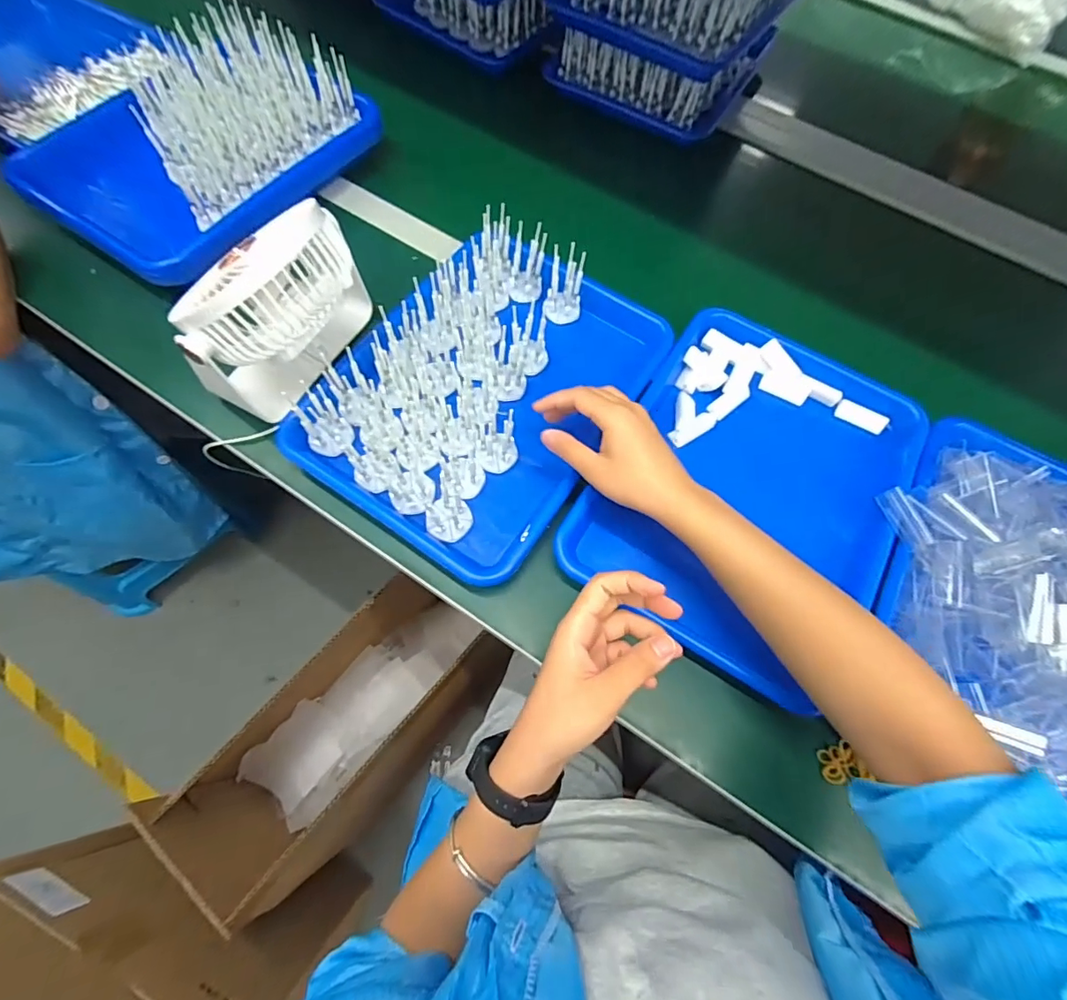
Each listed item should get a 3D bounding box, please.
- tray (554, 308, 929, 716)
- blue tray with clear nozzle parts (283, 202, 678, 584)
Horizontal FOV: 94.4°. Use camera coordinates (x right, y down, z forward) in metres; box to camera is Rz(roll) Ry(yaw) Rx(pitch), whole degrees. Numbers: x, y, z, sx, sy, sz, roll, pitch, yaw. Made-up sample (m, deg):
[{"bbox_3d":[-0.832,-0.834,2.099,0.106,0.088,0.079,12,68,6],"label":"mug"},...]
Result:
[{"bbox_3d":[0.202,-0.016,0.465,0.248,0.047,0.331,31,69,10],"label":"tray"},{"bbox_3d":[-0.041,-0.112,0.464,0.242,0.064,0.326,33,69,10],"label":"blue tray with clear nozzle parts"}]

